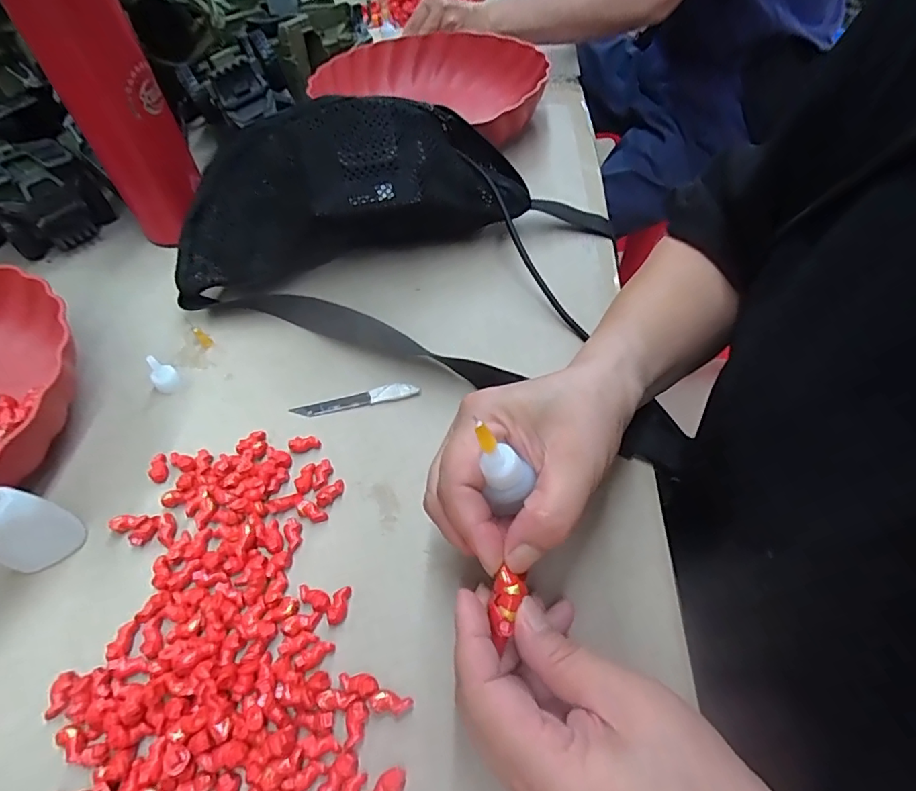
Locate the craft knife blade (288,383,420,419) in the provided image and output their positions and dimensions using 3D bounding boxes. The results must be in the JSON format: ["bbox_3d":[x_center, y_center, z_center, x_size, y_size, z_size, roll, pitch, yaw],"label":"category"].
[{"bbox_3d":[-0.066,0.002,0.335,0.080,0.006,0.010,-10,52,-5],"label":"craft knife blade"}]

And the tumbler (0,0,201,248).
[{"bbox_3d":[-0.256,-0.219,0.389,0.065,0.229,0.059,-28,56,-18],"label":"tumbler"}]

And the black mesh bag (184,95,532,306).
[{"bbox_3d":[-0.076,-0.139,0.379,0.265,0.111,0.063,-16,53,-10],"label":"black mesh bag"}]

